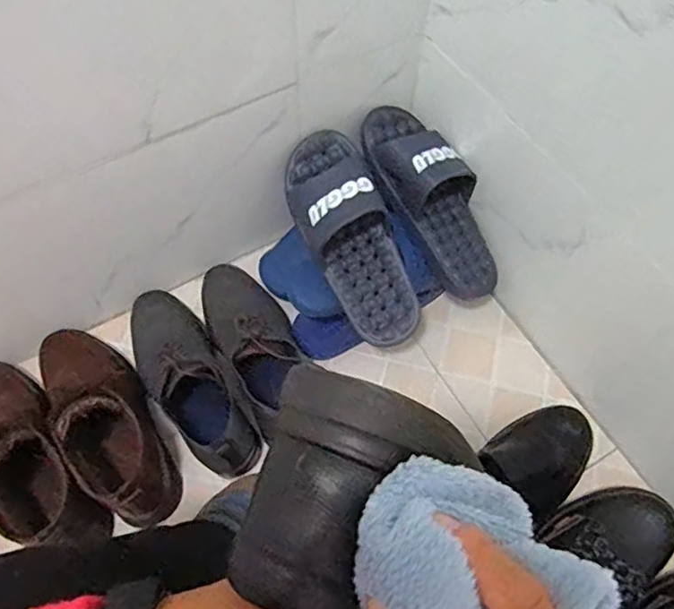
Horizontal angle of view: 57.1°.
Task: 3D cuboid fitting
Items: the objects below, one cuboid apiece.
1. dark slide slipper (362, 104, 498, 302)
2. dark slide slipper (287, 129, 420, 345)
[{"bbox_3d":[0.128,-0.133,0.803,0.117,0.087,0.281,-30,97,-16],"label":"dark slide slipper"},{"bbox_3d":[0.020,-0.084,0.757,0.103,0.073,0.276,-24,91,-13],"label":"dark slide slipper"}]

